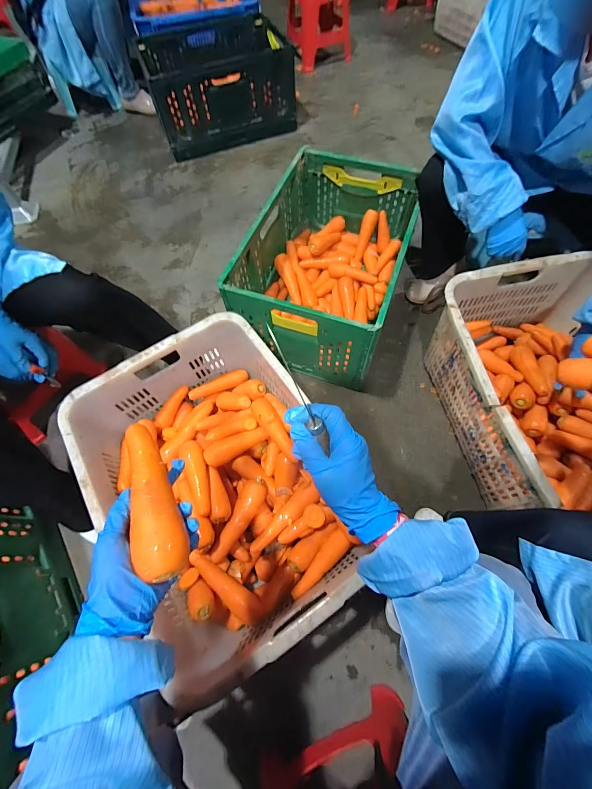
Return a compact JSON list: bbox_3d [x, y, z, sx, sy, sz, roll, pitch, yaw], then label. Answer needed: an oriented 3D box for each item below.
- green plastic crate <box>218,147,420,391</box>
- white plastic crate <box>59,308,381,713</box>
[{"bbox_3d":[0.096,-0.384,0.953,0.385,0.261,0.598,16,66,10],"label":"green plastic crate"},{"bbox_3d":[-0.149,0.181,0.700,0.421,0.246,0.594,-31,67,-12],"label":"white plastic crate"}]

